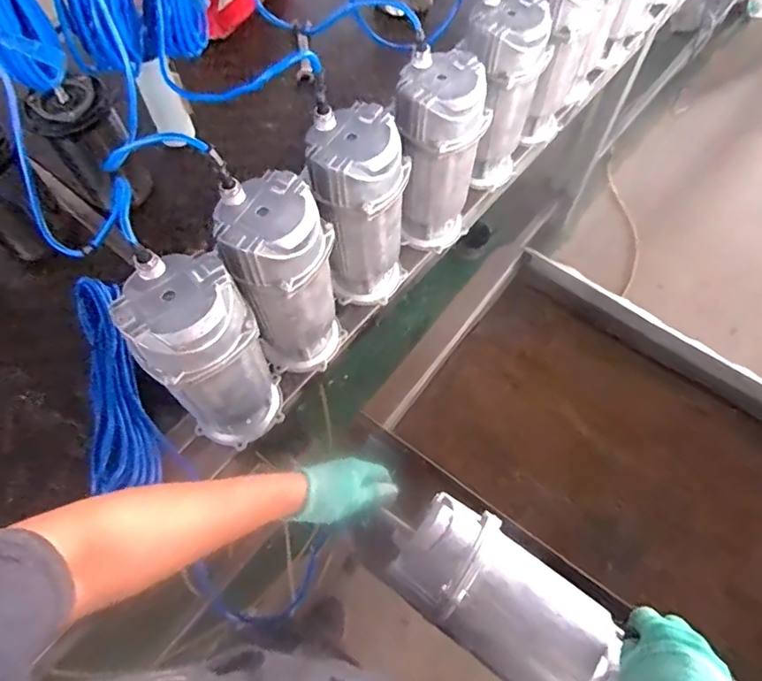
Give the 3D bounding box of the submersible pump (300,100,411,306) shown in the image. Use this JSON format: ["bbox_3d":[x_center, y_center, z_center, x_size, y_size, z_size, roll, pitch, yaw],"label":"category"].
[{"bbox_3d":[-0.027,-0.175,0.774,0.130,0.290,0.120,-3,61,-1],"label":"submersible pump"}]

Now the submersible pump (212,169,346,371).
[{"bbox_3d":[-0.122,-0.074,0.714,0.120,0.295,0.123,-16,62,-8],"label":"submersible pump"}]

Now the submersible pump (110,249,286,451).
[{"bbox_3d":[-0.209,0.030,0.667,0.128,0.296,0.118,-33,66,-17],"label":"submersible pump"}]

